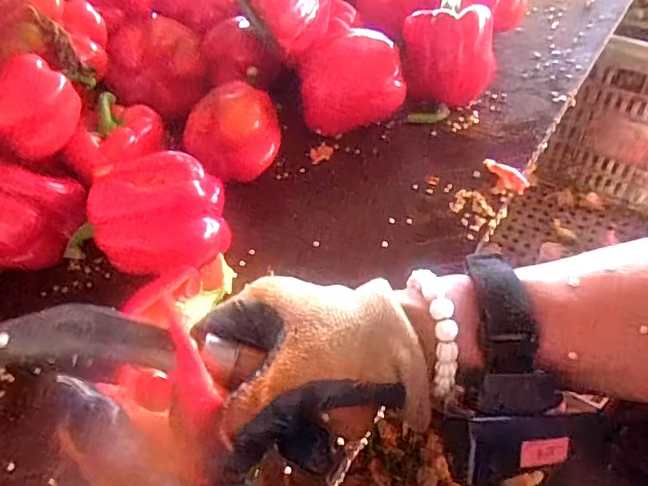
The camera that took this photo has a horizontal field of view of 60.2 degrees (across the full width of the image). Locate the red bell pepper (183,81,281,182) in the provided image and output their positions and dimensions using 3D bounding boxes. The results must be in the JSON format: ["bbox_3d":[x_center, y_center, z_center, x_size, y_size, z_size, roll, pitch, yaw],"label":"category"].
[{"bbox_3d":[-0.083,-0.098,0.527,0.089,0.075,0.071,-16,51,-6],"label":"red bell pepper"}]

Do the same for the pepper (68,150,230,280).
[{"bbox_3d":[-0.132,-0.019,0.460,0.102,0.097,0.100,11,53,15],"label":"pepper"}]

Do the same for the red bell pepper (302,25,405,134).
[{"bbox_3d":[0.029,-0.151,0.544,0.096,0.093,0.079,-1,51,6],"label":"red bell pepper"}]

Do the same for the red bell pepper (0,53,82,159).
[{"bbox_3d":[-0.236,-0.110,0.455,0.054,0.055,0.062,18,55,20],"label":"red bell pepper"}]

